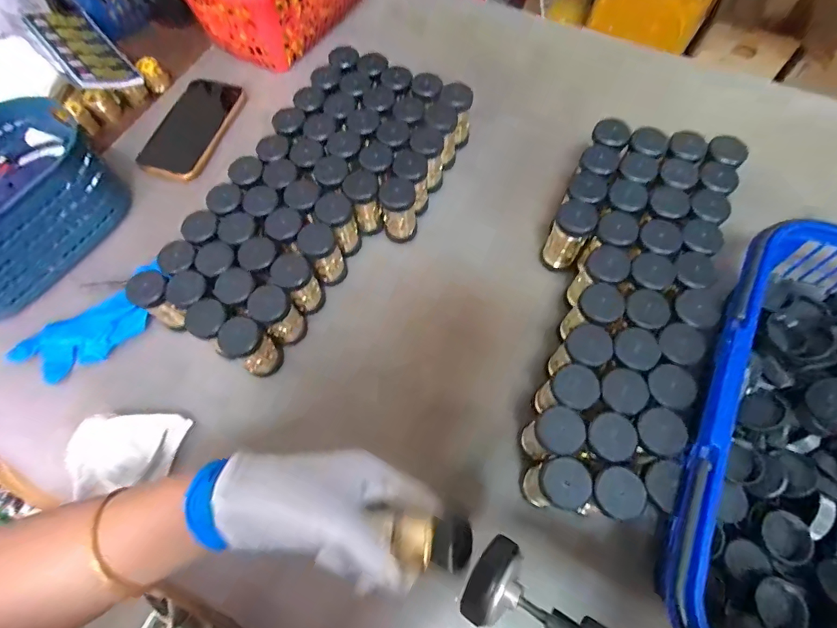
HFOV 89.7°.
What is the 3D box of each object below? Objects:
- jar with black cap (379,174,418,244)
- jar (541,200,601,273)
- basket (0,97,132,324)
[{"bbox_3d":[-0.020,-0.103,0.431,0.036,0.069,0.041,-12,68,-4],"label":"jar with black cap"},{"bbox_3d":[0.141,-0.071,0.403,0.034,0.070,0.039,25,71,11],"label":"jar"},{"bbox_3d":[-0.417,-0.113,0.427,0.142,0.089,0.213,31,72,13],"label":"basket"}]

